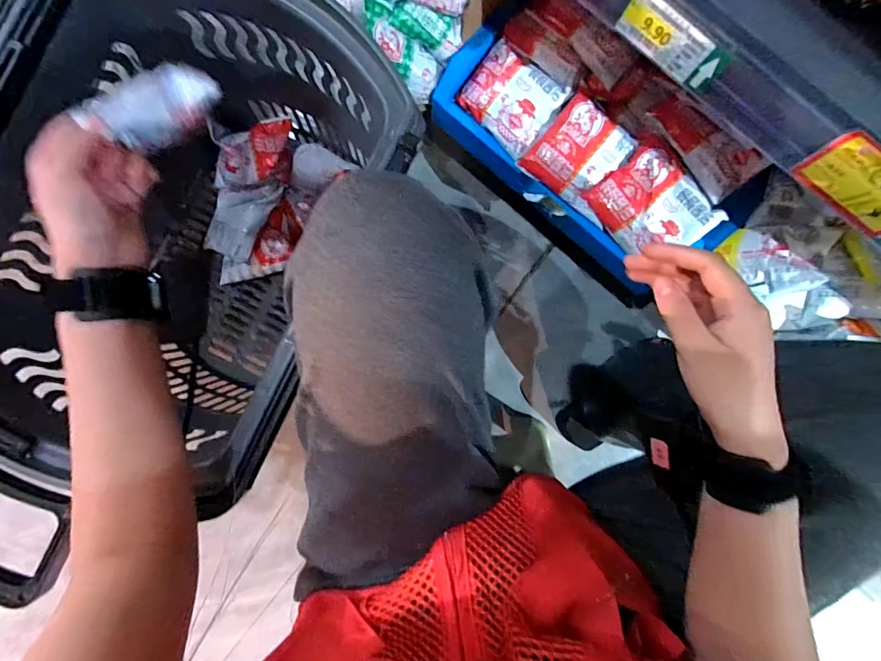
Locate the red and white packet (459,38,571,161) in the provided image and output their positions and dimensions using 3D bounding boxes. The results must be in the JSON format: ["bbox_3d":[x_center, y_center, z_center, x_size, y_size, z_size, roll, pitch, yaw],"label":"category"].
[{"bbox_3d":[0.090,-0.301,0.542,0.117,0.035,0.093,40,113,1],"label":"red and white packet"}]

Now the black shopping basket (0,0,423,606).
[{"bbox_3d":[-0.284,-0.051,0.533,0.370,0.360,0.591,26,88,0],"label":"black shopping basket"}]

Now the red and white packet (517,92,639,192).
[{"bbox_3d":[0.172,-0.224,0.526,0.096,0.016,0.104,42,110,-2],"label":"red and white packet"}]

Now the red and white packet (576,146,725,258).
[{"bbox_3d":[0.263,-0.154,0.523,0.105,0.026,0.128,-35,89,20],"label":"red and white packet"}]

